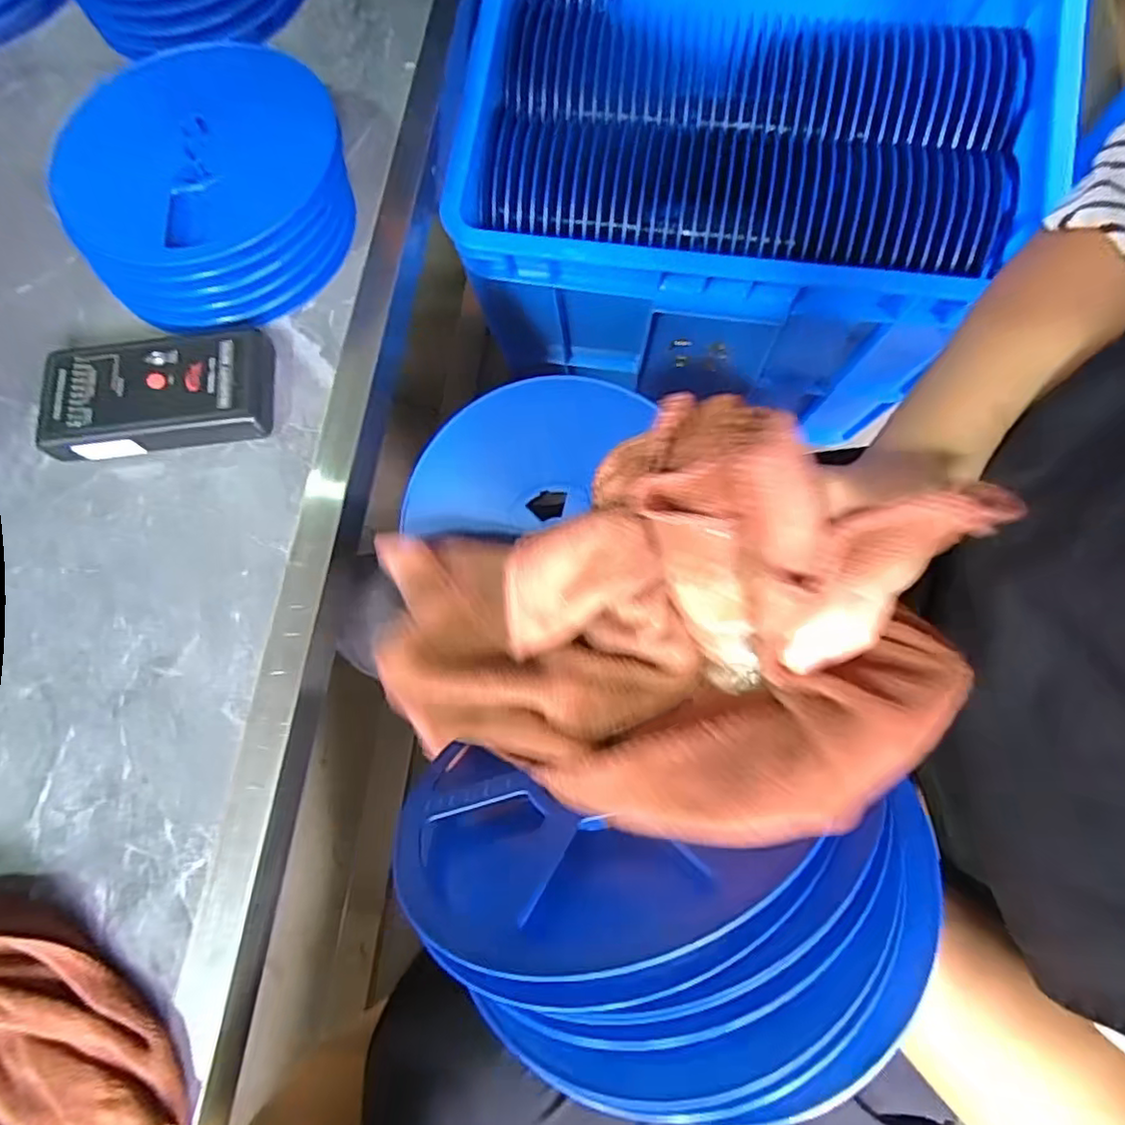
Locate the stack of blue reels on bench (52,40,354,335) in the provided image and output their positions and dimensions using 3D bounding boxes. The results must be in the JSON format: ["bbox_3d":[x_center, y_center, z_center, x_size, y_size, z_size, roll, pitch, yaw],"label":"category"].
[{"bbox_3d":[-0.226,-0.250,0.412,0.168,0.070,0.176,-17,72,-3],"label":"stack of blue reels on bench"}]

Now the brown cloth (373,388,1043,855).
[{"bbox_3d":[0.017,0.024,0.224,0.211,0.143,0.111,13,73,6],"label":"brown cloth"}]

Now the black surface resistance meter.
[{"bbox_3d":[-0.247,-0.103,0.386,0.130,0.030,0.075,-12,72,-1],"label":"black surface resistance meter"}]

